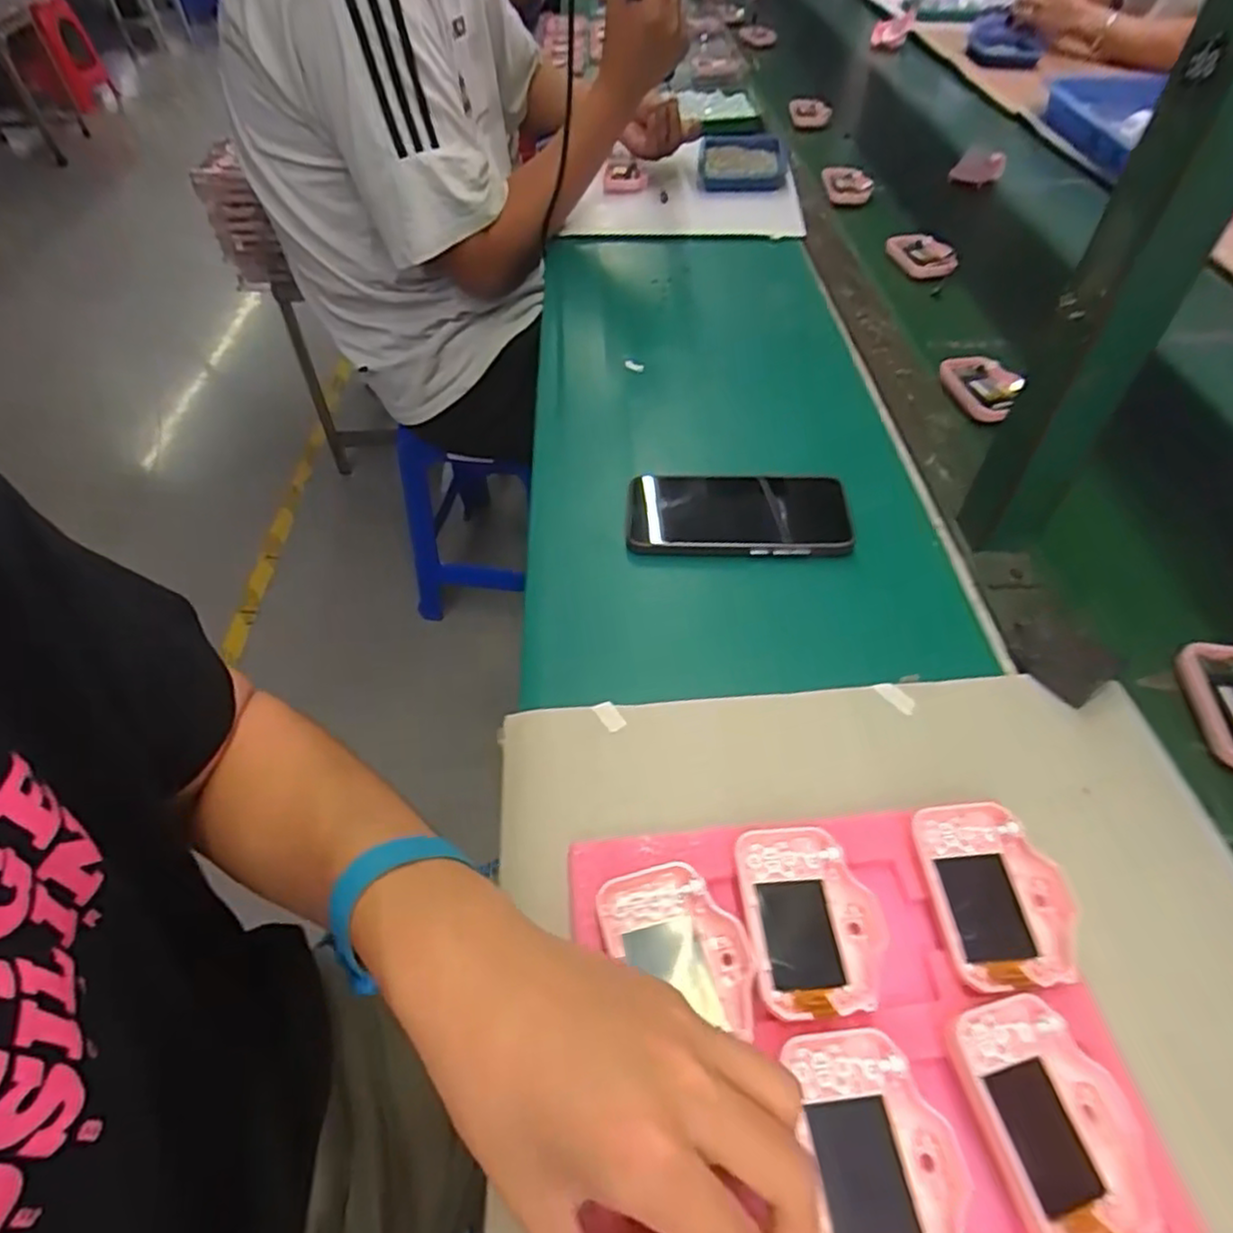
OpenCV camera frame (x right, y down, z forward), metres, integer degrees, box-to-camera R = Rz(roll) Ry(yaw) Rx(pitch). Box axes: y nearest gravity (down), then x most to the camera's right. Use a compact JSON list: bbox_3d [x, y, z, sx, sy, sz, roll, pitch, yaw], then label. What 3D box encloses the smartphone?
[{"bbox_3d":[0.090,-0.081,0.536,0.161,0.016,0.083,0,51,7],"label":"smartphone"}]

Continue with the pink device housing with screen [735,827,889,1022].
[{"bbox_3d":[0.093,0.143,0.337,0.061,0.012,0.082,-2,50,-2],"label":"pink device housing with screen"}]

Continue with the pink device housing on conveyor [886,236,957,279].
[{"bbox_3d":[0.357,-0.420,0.826,0.057,0.017,0.080,-11,51,-10],"label":"pink device housing on conveyor"}]

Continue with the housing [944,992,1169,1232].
[{"bbox_3d":[0.176,0.201,0.285,0.060,0.012,0.083,-10,51,-8],"label":"housing"}]

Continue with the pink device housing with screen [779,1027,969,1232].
[{"bbox_3d":[0.102,0.211,0.278,0.055,0.018,0.084,-1,50,-1],"label":"pink device housing with screen"}]

